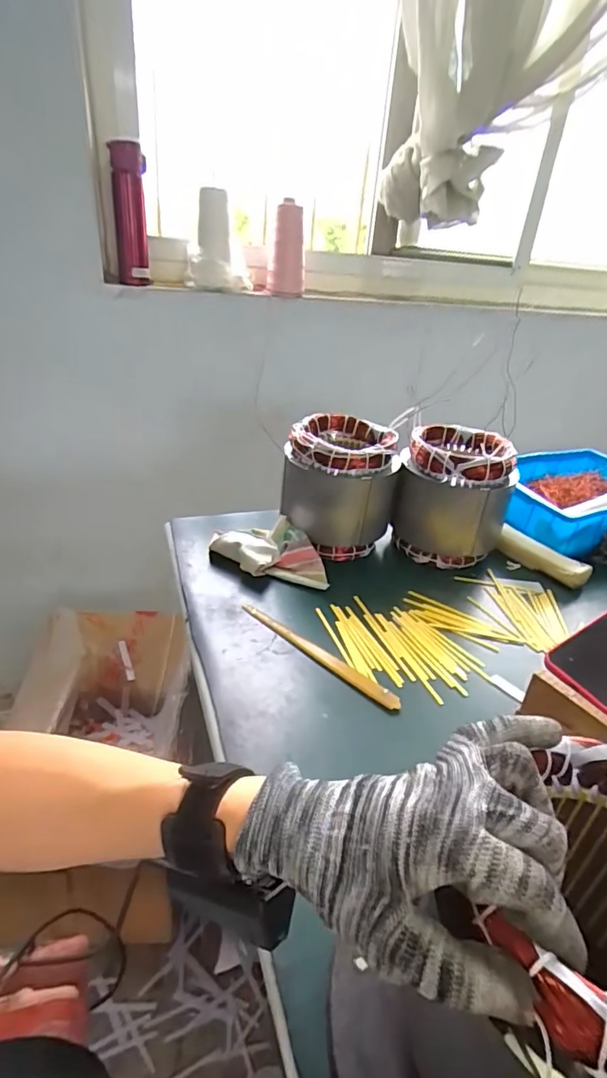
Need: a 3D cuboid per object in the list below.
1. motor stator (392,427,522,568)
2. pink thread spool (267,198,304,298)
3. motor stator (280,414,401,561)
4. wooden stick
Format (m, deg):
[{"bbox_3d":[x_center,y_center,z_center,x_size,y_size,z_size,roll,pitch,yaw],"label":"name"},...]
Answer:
[{"bbox_3d":[0.212,-0.062,0.740,0.156,0.167,0.136,16,33,20],"label":"motor stator"},{"bbox_3d":[-0.033,-0.580,1.037,0.071,0.165,0.067,3,31,-2],"label":"pink thread spool"},{"bbox_3d":[0.053,-0.068,0.717,0.147,0.169,0.137,9,31,7],"label":"motor stator"},{"bbox_3d":[0.013,0.121,0.553,0.207,0.009,0.016,26,37,32],"label":"wooden stick"}]

